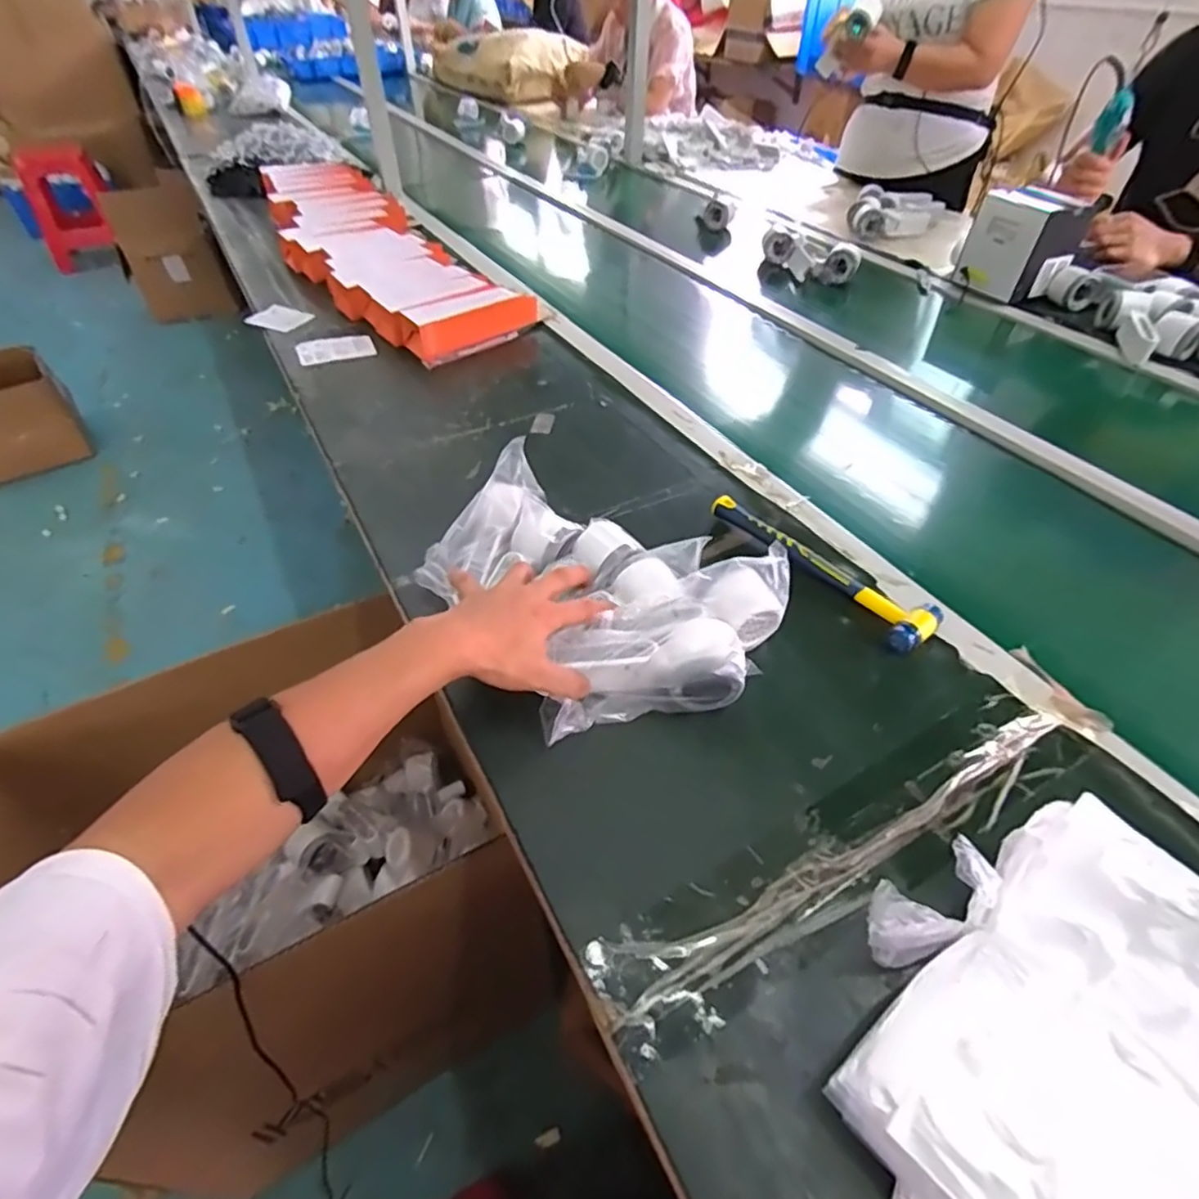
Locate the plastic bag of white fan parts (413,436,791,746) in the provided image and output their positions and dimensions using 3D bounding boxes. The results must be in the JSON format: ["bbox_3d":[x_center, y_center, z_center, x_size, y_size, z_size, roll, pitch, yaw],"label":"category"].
[{"bbox_3d":[-0.014,-0.001,0.544,0.304,0.076,0.199,23,53,21],"label":"plastic bag of white fan parts"}]

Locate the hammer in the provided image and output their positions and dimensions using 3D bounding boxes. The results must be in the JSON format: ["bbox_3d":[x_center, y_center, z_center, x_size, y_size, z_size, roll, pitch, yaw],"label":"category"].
[{"bbox_3d":[0.210,-0.037,0.620,0.058,0.028,0.242,-31,53,-26],"label":"hammer"}]

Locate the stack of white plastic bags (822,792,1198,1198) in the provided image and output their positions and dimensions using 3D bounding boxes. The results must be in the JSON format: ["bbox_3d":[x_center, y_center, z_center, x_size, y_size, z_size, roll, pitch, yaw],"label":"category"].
[{"bbox_3d":[0.245,0.232,0.336,0.236,0.074,0.196,-35,55,-29],"label":"stack of white plastic bags"}]

